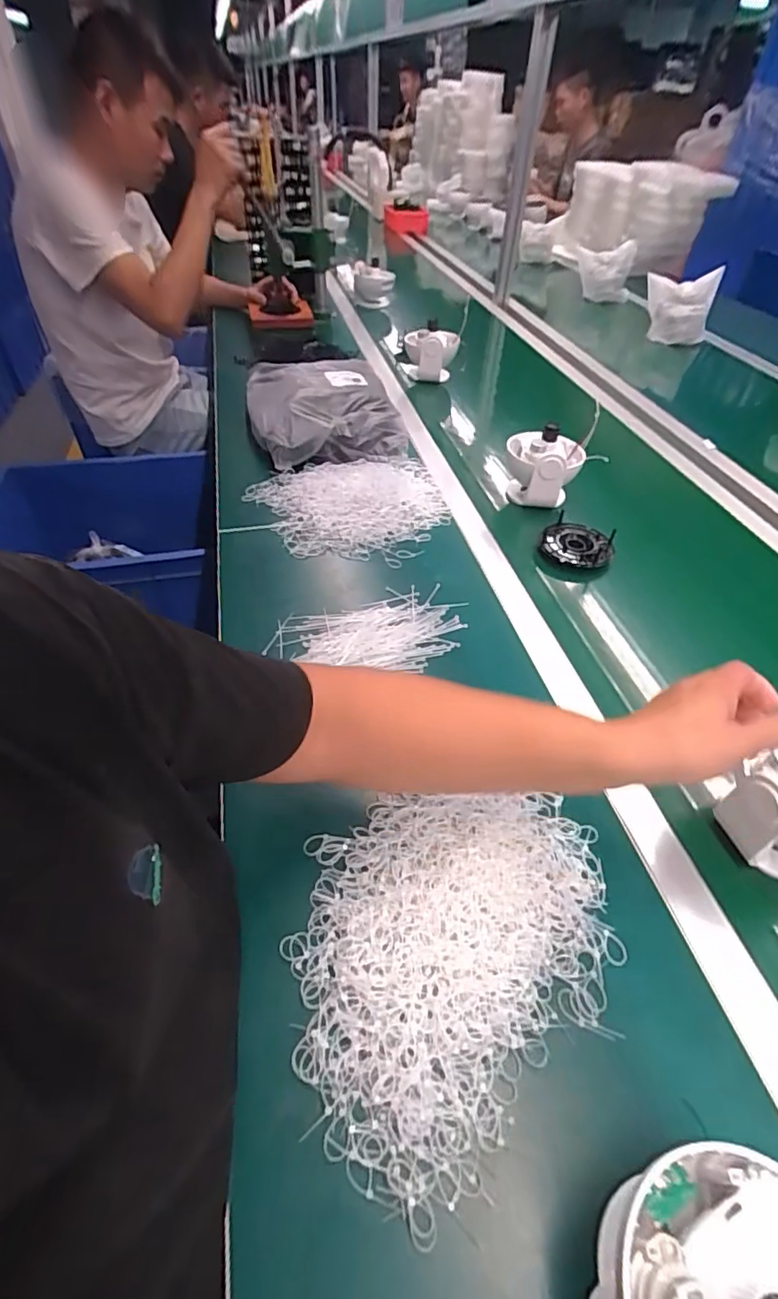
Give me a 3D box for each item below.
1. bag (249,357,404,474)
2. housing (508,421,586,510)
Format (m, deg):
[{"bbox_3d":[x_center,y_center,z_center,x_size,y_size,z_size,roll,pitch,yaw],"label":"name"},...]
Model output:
[{"bbox_3d":[-0.127,-0.447,1.009,0.255,0.085,0.315,-12,47,-13],"label":"bag"},{"bbox_3d":[0.240,-0.281,0.863,0.115,0.110,0.119,13,47,11],"label":"housing"}]

